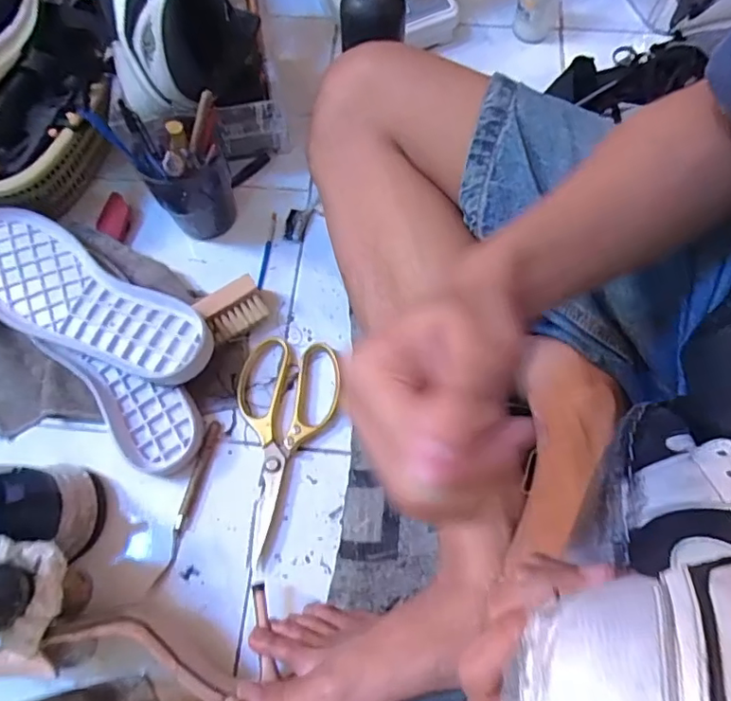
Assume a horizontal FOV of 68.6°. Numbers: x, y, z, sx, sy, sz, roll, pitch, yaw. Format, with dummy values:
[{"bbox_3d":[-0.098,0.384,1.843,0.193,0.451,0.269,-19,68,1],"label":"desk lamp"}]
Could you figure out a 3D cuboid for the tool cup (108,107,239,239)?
[{"bbox_3d":[-0.184,-0.182,0.549,0.080,0.121,0.103,-30,69,-12],"label":"tool cup"}]

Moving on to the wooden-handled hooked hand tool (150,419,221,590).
[{"bbox_3d":[-0.156,0.132,0.473,0.010,0.006,0.146,11,66,6],"label":"wooden-handled hooked hand tool"}]

